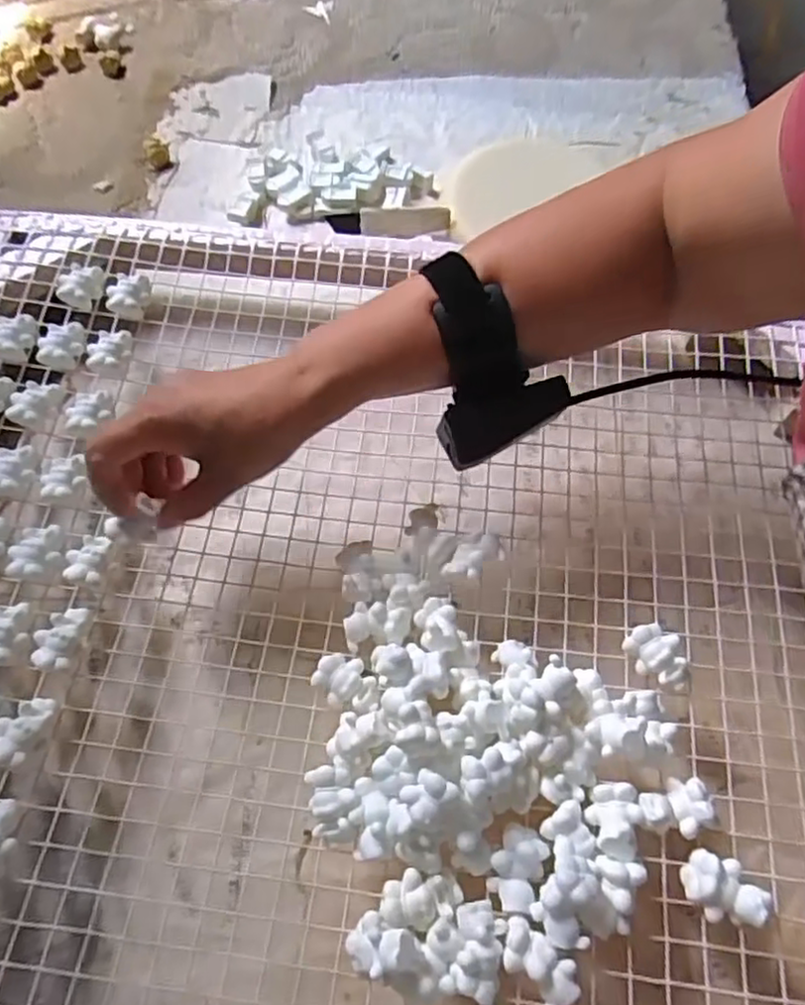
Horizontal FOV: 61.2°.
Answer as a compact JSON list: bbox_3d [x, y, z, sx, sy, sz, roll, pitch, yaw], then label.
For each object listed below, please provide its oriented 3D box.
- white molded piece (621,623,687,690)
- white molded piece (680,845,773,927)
[{"bbox_3d":[0.132,0.078,0.350,0.035,0.013,0.022,42,70,18],"label":"white molded piece"},{"bbox_3d":[0.143,0.173,0.305,0.032,0.024,0.025,18,65,8],"label":"white molded piece"}]

